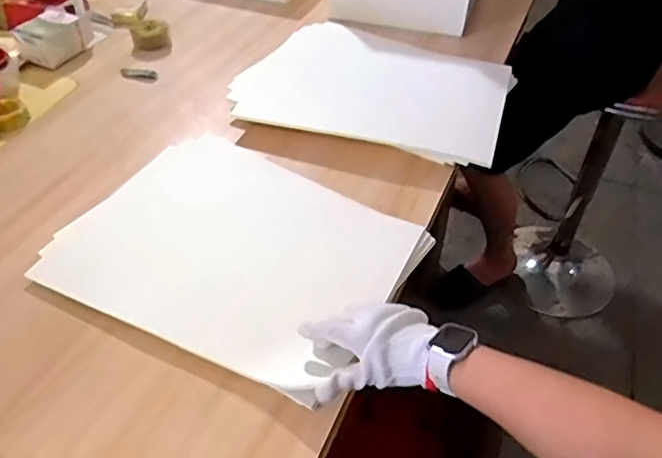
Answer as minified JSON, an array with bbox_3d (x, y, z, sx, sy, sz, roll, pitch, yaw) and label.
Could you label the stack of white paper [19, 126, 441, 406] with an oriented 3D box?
[{"bbox_3d":[-0.116,0.014,0.754,0.420,0.020,0.340,20,47,18],"label":"stack of white paper"}]

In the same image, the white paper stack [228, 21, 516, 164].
[{"bbox_3d":[0.077,-0.244,1.008,0.444,0.062,0.318,16,46,15],"label":"white paper stack"}]

